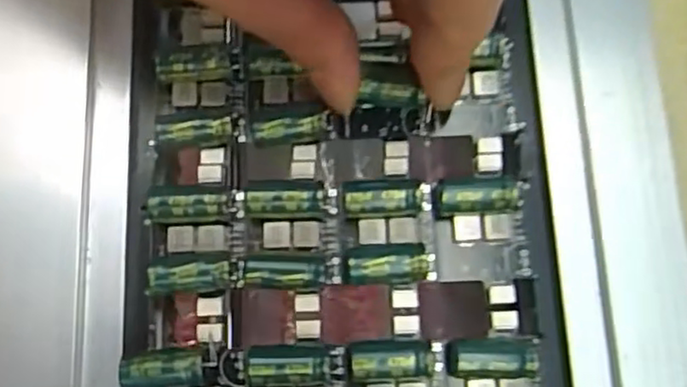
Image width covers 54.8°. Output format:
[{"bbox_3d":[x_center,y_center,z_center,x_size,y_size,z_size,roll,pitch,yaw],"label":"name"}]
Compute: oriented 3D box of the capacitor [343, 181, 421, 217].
[{"bbox_3d":[0.010,0.002,0.177,0.020,0.011,0.009,-2,76,-1],"label":"capacitor"}]

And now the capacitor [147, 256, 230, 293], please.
[{"bbox_3d":[-0.040,0.021,0.172,0.020,0.008,0.009,0,76,-1],"label":"capacitor"}]

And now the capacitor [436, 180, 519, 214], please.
[{"bbox_3d":[0.035,0.001,0.176,0.021,0.007,0.009,-2,76,-1],"label":"capacitor"}]

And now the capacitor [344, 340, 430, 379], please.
[{"bbox_3d":[0.011,0.042,0.167,0.020,0.006,0.009,-2,76,-1],"label":"capacitor"}]

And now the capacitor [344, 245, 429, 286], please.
[{"bbox_3d":[0.011,0.019,0.173,0.021,0.010,0.010,1,76,0],"label":"capacitor"}]

